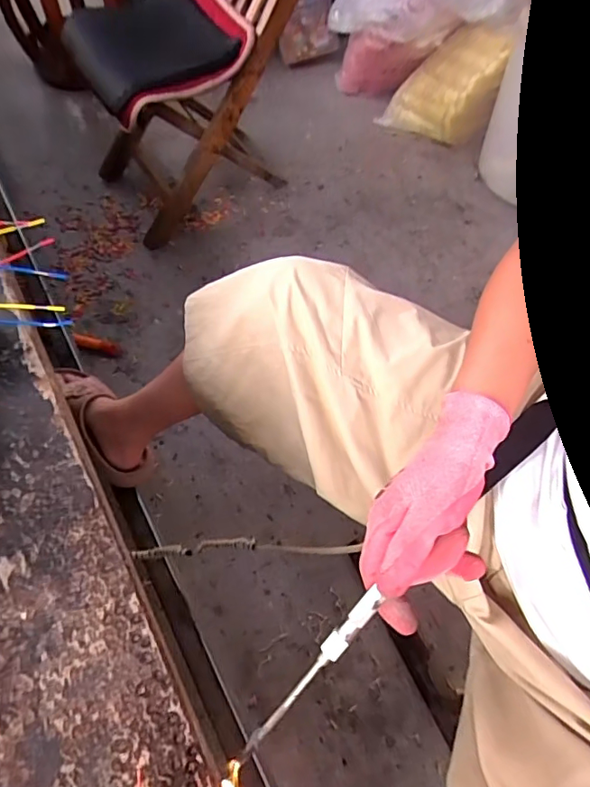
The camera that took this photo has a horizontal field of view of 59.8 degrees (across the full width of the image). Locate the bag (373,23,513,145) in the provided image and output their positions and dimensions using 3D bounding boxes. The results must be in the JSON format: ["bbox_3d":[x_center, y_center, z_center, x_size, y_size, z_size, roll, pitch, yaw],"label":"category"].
[{"bbox_3d":[0.414,-0.861,1.425,0.291,0.267,0.131,23,62,13],"label":"bag"}]

